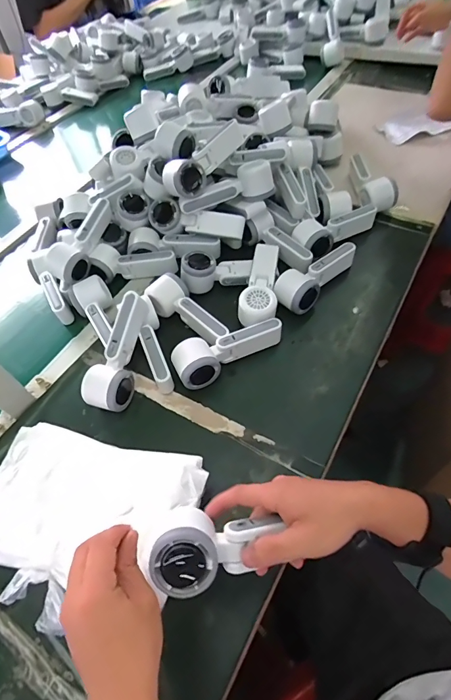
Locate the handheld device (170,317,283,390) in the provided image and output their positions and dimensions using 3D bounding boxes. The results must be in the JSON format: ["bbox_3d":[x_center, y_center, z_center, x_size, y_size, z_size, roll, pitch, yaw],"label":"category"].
[{"bbox_3d":[0.001,-0.004,0.575,0.166,0.048,0.063,-33,58,-16],"label":"handheld device"}]

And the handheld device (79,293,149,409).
[{"bbox_3d":[-0.152,0.003,0.561,0.060,0.056,0.167,12,76,11],"label":"handheld device"}]

